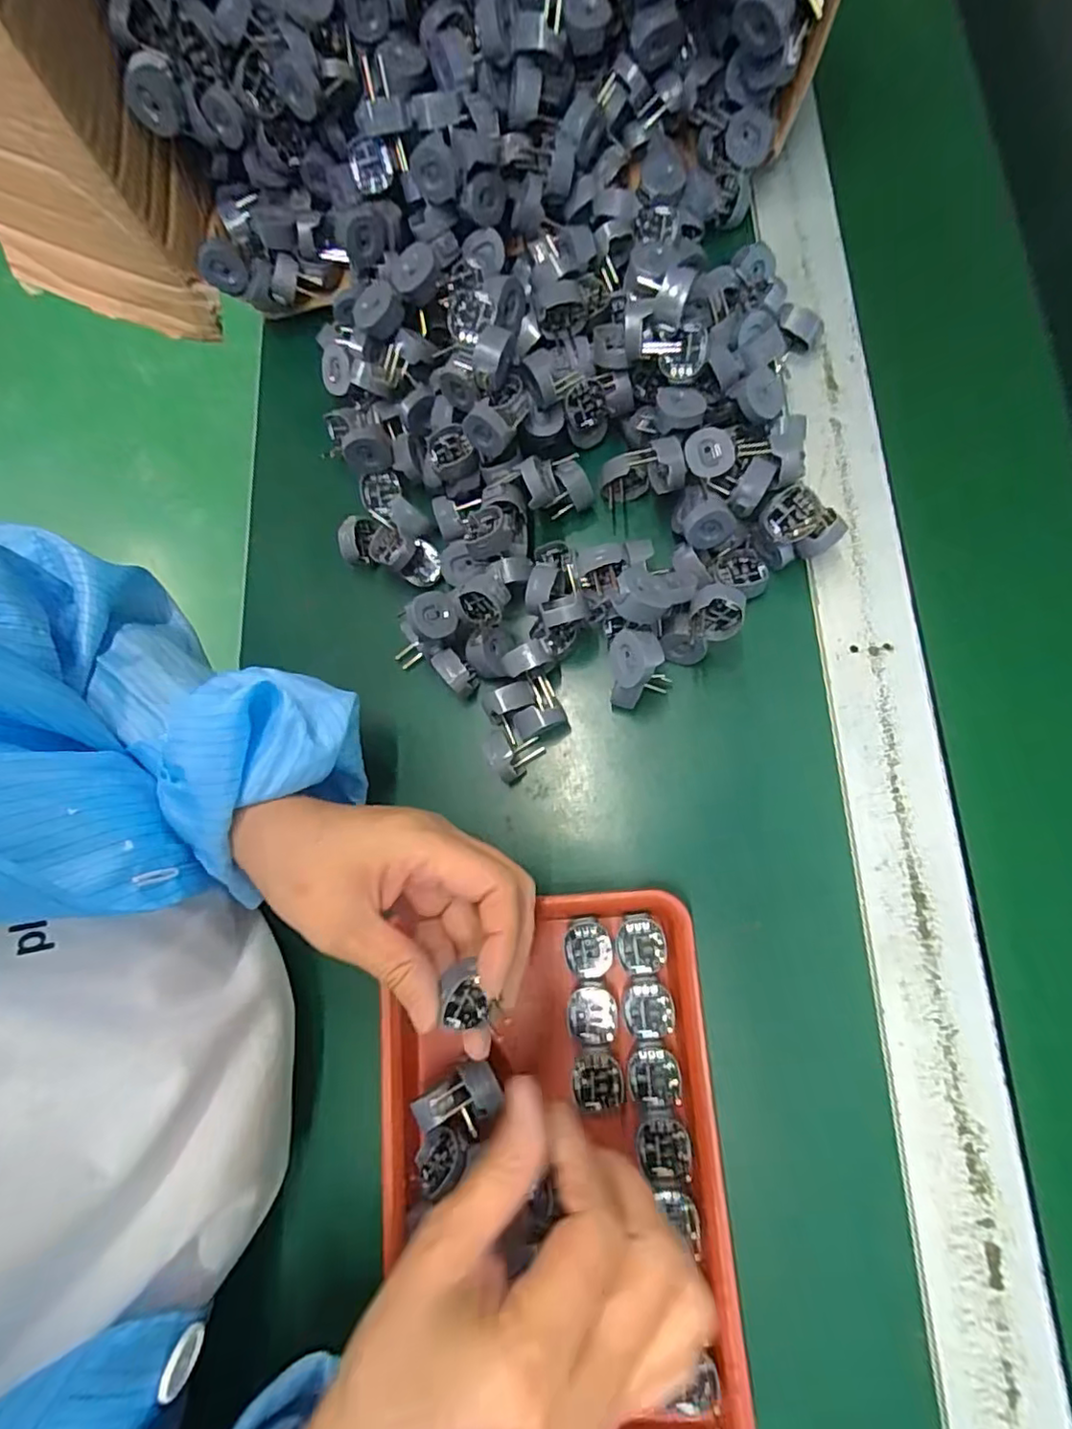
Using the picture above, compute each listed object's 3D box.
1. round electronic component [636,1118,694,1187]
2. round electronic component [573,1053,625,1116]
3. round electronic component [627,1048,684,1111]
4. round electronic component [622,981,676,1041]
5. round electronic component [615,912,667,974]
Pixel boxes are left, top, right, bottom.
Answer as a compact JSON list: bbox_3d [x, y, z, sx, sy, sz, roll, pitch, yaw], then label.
[{"bbox_3d":[0.060,0.204,0.283,0.024,0.004,0.027,-9,77,4],"label":"round electronic component"},{"bbox_3d":[0.030,0.178,0.293,0.023,0.004,0.025,-1,78,6],"label":"round electronic component"},{"bbox_3d":[0.057,0.175,0.291,0.025,0.004,0.026,-1,78,6],"label":"round electronic component"},{"bbox_3d":[0.056,0.146,0.298,0.024,0.004,0.026,-1,78,6],"label":"round electronic component"},{"bbox_3d":[0.053,0.115,0.305,0.024,0.004,0.028,-10,77,4],"label":"round electronic component"}]

